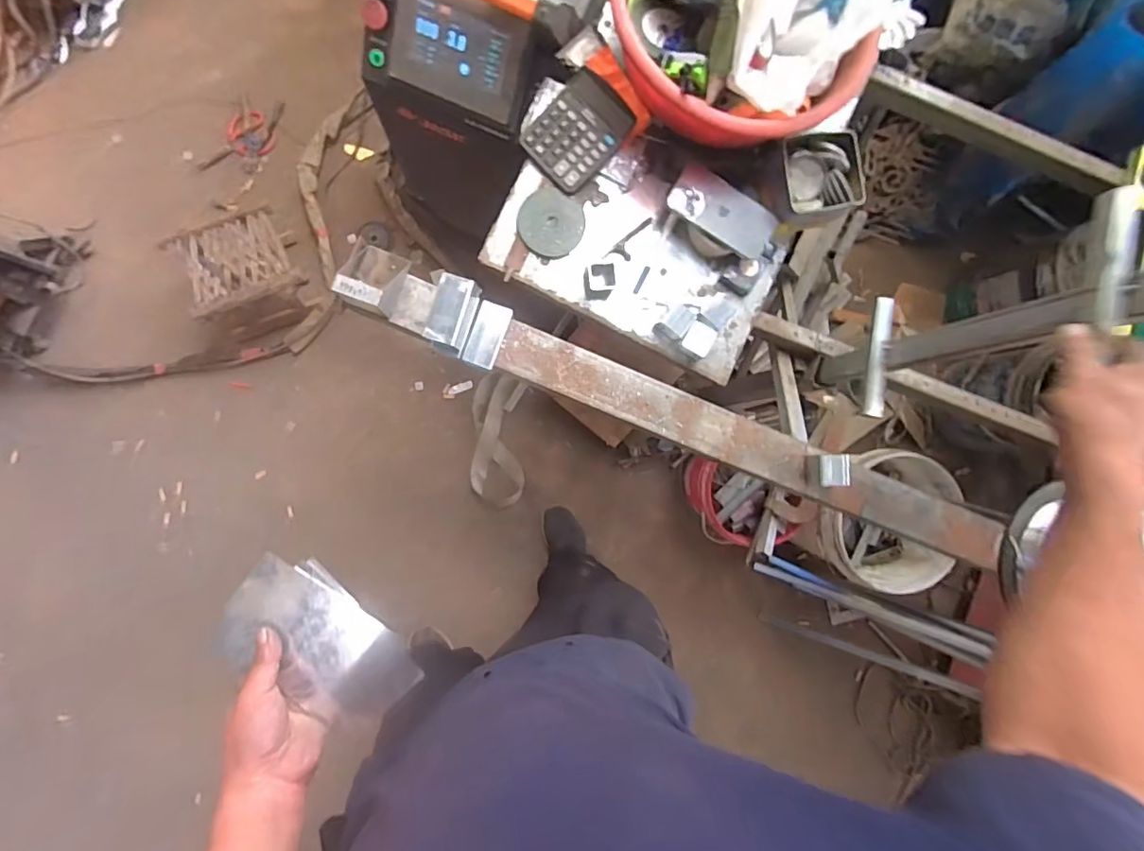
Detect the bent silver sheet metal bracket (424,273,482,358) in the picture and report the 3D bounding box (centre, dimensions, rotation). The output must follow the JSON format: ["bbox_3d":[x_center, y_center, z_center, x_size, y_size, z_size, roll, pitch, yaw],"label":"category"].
[{"bbox_3d":[-0.145,-0.134,0.647,0.043,0.051,0.085,19,89,-4],"label":"bent silver sheet metal bracket"}]

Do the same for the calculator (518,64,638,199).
[{"bbox_3d":[0.007,-0.435,0.782,0.141,0.035,0.122,-45,94,-4],"label":"calculator"}]

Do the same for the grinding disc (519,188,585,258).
[{"bbox_3d":[-0.031,-0.306,0.802,0.097,0.013,0.102,0,90,-5],"label":"grinding disc"}]

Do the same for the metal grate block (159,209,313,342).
[{"bbox_3d":[-0.763,-0.353,1.265,0.262,0.196,0.207,-24,92,-4],"label":"metal grate block"}]

